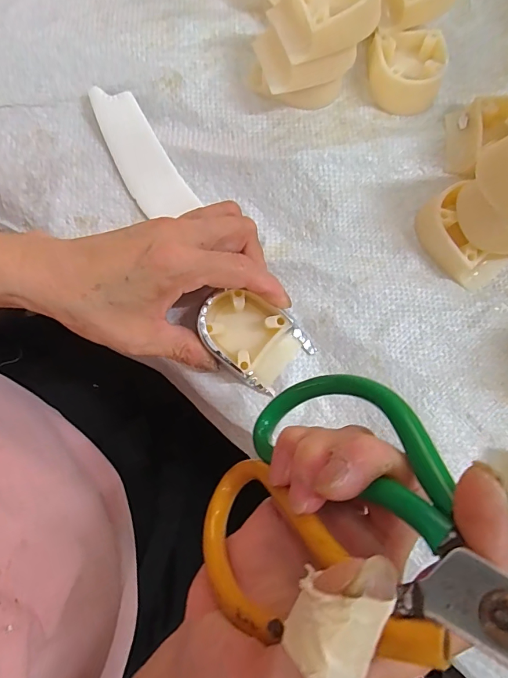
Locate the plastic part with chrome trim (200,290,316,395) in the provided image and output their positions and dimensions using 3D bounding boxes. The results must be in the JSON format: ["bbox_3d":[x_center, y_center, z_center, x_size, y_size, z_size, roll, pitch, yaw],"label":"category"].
[{"bbox_3d":[-0.003,-0.002,0.243,0.065,0.023,0.044,40,81,6],"label":"plastic part with chrome trim"}]

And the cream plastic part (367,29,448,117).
[{"bbox_3d":[0.106,-0.183,0.275,0.048,0.021,0.050,-7,80,-3],"label":"cream plastic part"}]

